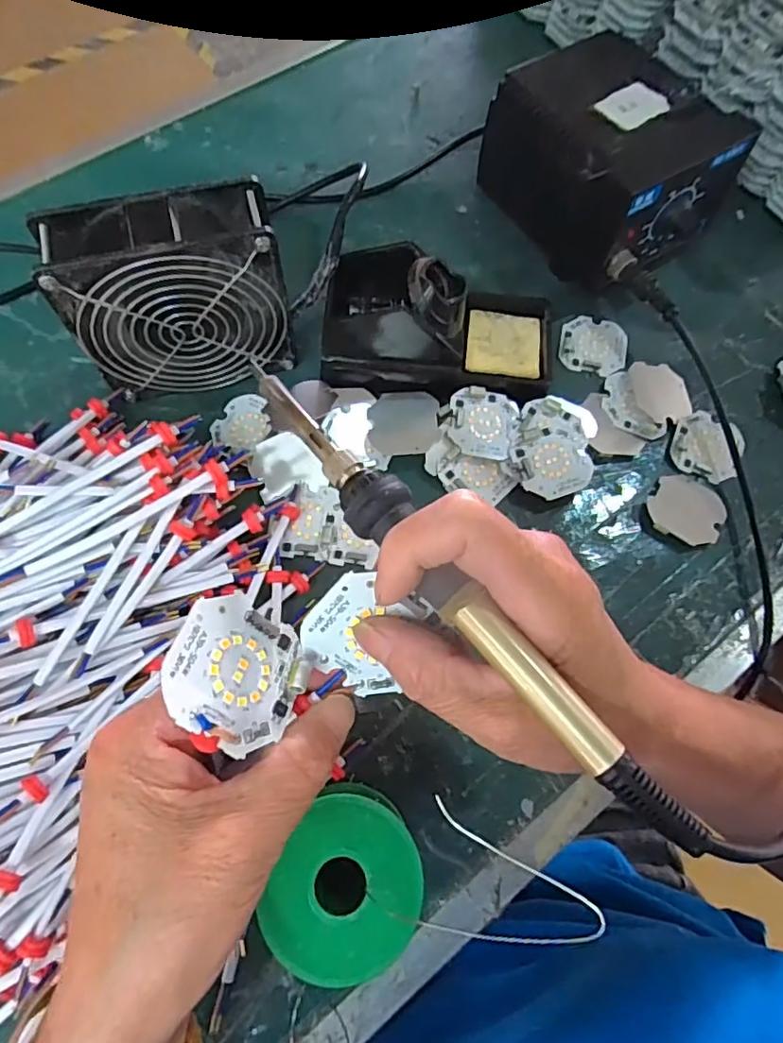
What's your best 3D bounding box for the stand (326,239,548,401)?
[{"bbox_3d":[0.033,-0.134,0.375,0.150,0.068,0.094,10,70,1],"label":"stand"}]

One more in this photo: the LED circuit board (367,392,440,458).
[{"bbox_3d":[0.008,-0.064,0.381,0.044,0.004,0.045,-2,70,3],"label":"LED circuit board"}]

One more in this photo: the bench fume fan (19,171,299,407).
[{"bbox_3d":[-0.121,-0.129,0.336,0.118,0.099,0.051,-10,71,-6],"label":"bench fume fan"}]

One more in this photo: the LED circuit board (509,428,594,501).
[{"bbox_3d":[0.104,-0.037,0.373,0.046,0.004,0.043,-22,79,-8],"label":"LED circuit board"}]

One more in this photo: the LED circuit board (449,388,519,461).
[{"bbox_3d":[0.060,-0.066,0.375,0.043,0.009,0.045,7,71,-1],"label":"LED circuit board"}]

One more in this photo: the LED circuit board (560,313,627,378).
[{"bbox_3d":[0.145,-0.126,0.419,0.047,0.004,0.048,18,71,3],"label":"LED circuit board"}]

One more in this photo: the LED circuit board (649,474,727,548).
[{"bbox_3d":[0.191,-0.008,0.378,0.046,0.006,0.046,27,72,6],"label":"LED circuit board"}]

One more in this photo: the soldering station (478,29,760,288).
[{"bbox_3d":[0.153,-0.254,0.421,0.111,0.099,0.147,-32,75,-13],"label":"soldering station"}]

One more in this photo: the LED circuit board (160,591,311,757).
[{"bbox_3d":[-0.047,0.047,0.186,0.046,0.006,0.045,44,41,-25],"label":"LED circuit board"}]

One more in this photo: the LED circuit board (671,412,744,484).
[{"bbox_3d":[0.212,-0.051,0.390,0.043,0.007,0.045,21,77,5],"label":"LED circuit board"}]

